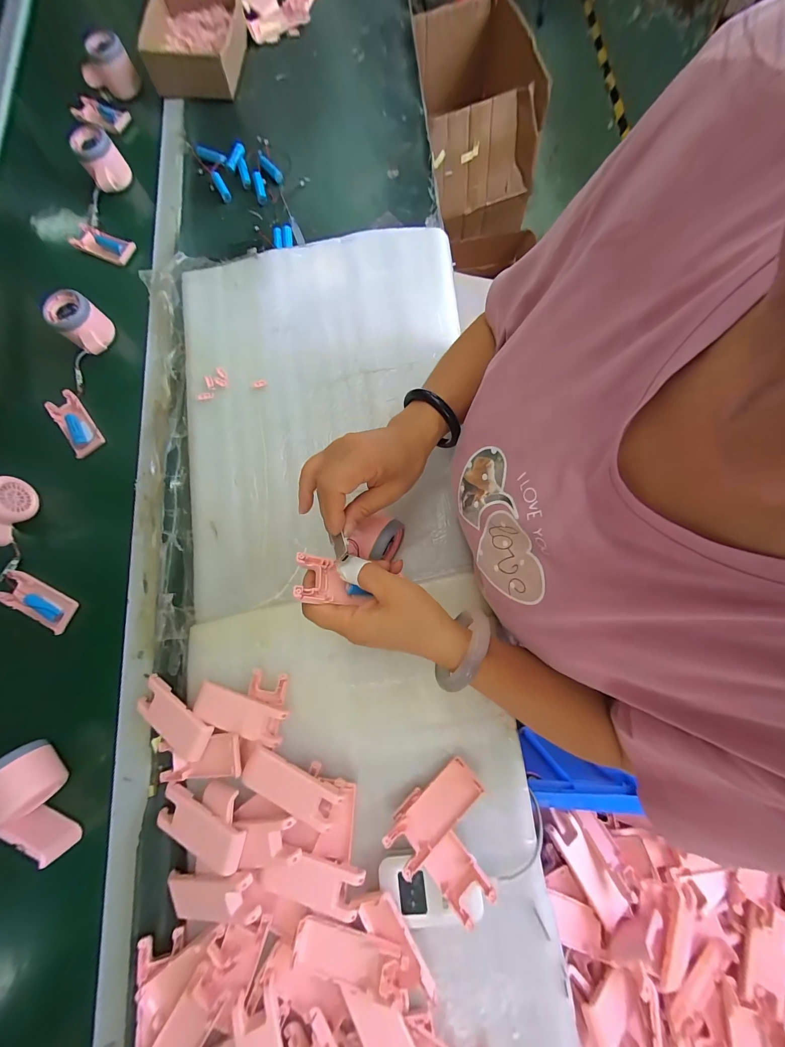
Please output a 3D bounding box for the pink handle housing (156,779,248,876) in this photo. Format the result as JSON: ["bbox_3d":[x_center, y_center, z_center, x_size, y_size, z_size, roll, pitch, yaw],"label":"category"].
[{"bbox_3d":[-0.191,0.302,0.332,0.099,0.010,0.038,18,79,18],"label":"pink handle housing"}]

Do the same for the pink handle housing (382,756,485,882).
[{"bbox_3d":[0.043,0.286,0.330,0.103,0.023,0.038,-43,80,-7],"label":"pink handle housing"}]

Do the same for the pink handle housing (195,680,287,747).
[{"bbox_3d":[-0.164,0.201,0.355,0.101,0.012,0.036,16,80,7],"label":"pink handle housing"}]

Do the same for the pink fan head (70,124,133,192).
[{"bbox_3d":[-0.448,-0.562,0.515,0.057,0.049,0.063,-33,79,-6],"label":"pink fan head"}]

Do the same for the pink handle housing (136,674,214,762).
[{"bbox_3d":[-0.237,0.209,0.359,0.100,0.009,0.040,28,87,19],"label":"pink handle housing"}]

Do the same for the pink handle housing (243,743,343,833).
[{"bbox_3d":[-0.101,0.261,0.334,0.099,0.028,0.040,23,81,8],"label":"pink handle housing"}]

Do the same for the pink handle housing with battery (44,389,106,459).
[{"bbox_3d":[-0.439,-0.138,0.462,0.044,0.011,0.105,-38,79,-4],"label":"pink handle housing with battery"}]

